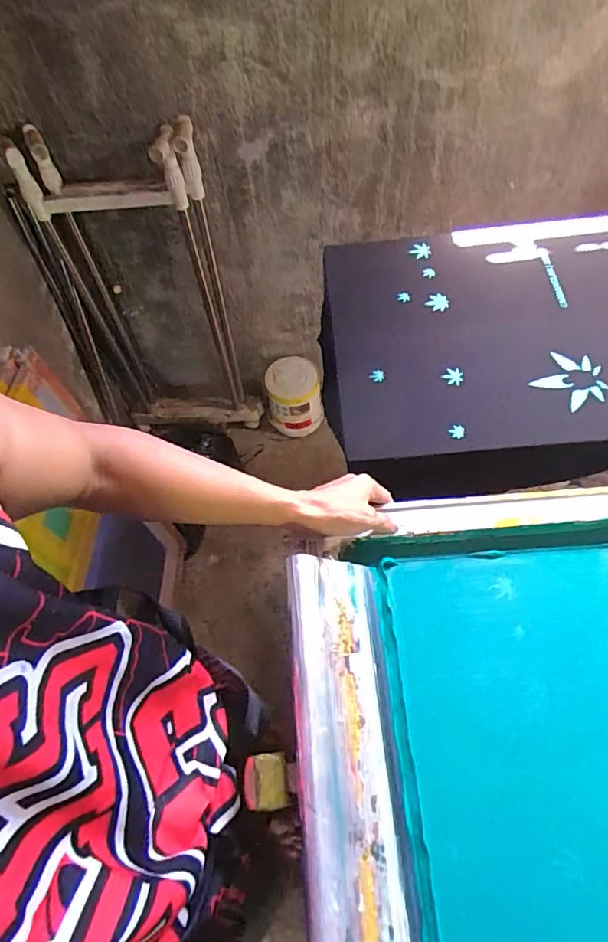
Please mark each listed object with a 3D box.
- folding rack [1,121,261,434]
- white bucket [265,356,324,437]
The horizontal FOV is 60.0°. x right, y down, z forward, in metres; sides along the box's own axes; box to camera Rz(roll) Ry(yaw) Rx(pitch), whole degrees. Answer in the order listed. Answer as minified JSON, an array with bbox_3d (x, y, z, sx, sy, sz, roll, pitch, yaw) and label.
[{"bbox_3d":[-0.392,-0.405,1.394,0.432,0.908,0.140,-9,65,-2],"label":"folding rack"},{"bbox_3d":[-0.033,-0.238,1.683,0.170,0.195,0.159,-5,65,0],"label":"white bucket"}]

